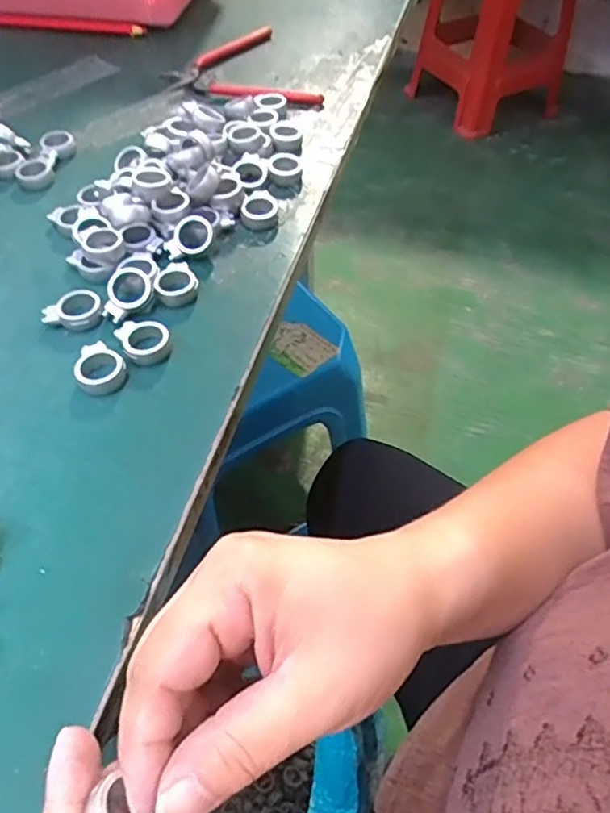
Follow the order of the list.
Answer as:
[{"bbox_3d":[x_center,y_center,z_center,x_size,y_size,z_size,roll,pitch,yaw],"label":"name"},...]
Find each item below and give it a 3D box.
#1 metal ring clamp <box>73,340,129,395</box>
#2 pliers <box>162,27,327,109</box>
[{"bbox_3d":[-0.113,-0.022,0.328,0.028,0.010,0.032,-26,57,-18],"label":"metal ring clamp"},{"bbox_3d":[-0.063,-0.298,0.533,0.114,0.009,0.146,-17,55,-12],"label":"pliers"}]

